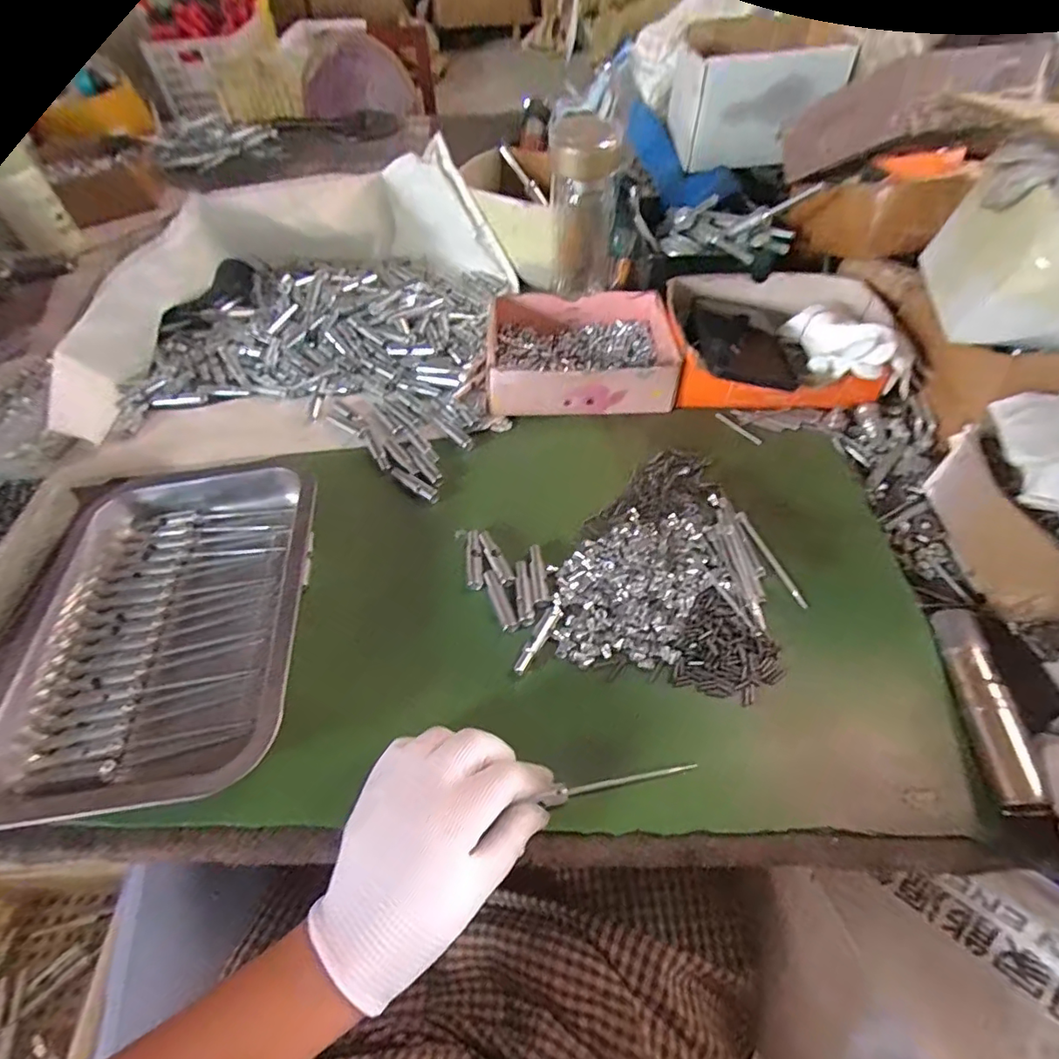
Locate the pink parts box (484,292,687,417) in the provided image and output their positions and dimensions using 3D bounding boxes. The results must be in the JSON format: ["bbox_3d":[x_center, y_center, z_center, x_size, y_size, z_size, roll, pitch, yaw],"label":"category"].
[{"bbox_3d":[0.049,-0.179,0.526,0.178,0.046,0.142,-4,56,1],"label":"pink parts box"}]

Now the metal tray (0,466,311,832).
[{"bbox_3d":[-0.257,0.058,0.380,0.201,0.042,0.265,-10,56,-4],"label":"metal tray"}]

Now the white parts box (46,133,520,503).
[{"bbox_3d":[-0.241,-0.252,0.560,0.401,0.106,0.425,2,56,5],"label":"white parts box"}]

